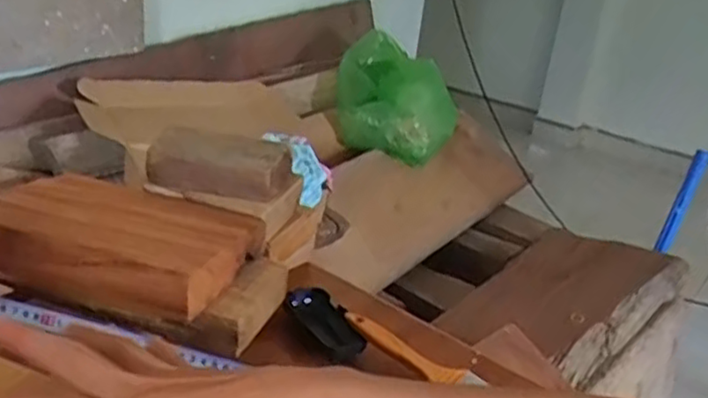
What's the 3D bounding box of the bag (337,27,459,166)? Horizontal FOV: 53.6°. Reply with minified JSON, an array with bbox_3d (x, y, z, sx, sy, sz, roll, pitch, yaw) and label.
[{"bbox_3d":[0.102,-0.235,1.655,0.285,0.218,0.229,10,23,6],"label":"bag"}]

